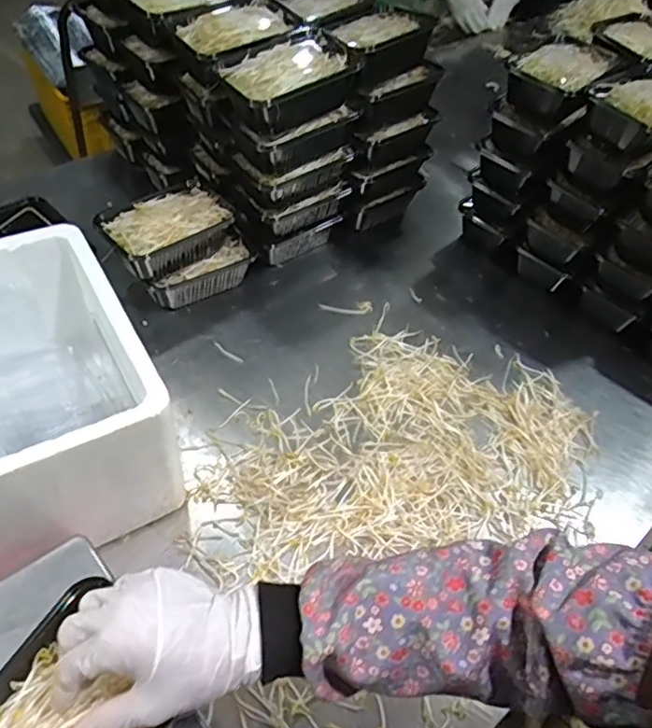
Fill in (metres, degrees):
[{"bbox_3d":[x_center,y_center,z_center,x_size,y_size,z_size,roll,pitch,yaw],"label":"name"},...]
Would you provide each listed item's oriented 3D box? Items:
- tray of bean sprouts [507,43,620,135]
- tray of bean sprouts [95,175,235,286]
[{"bbox_3d":[0.355,-0.417,0.905,0.110,0.089,0.161,34,53,24],"label":"tray of bean sprouts"},{"bbox_3d":[-0.234,-0.196,0.877,0.177,0.066,0.116,-34,61,-30],"label":"tray of bean sprouts"}]

